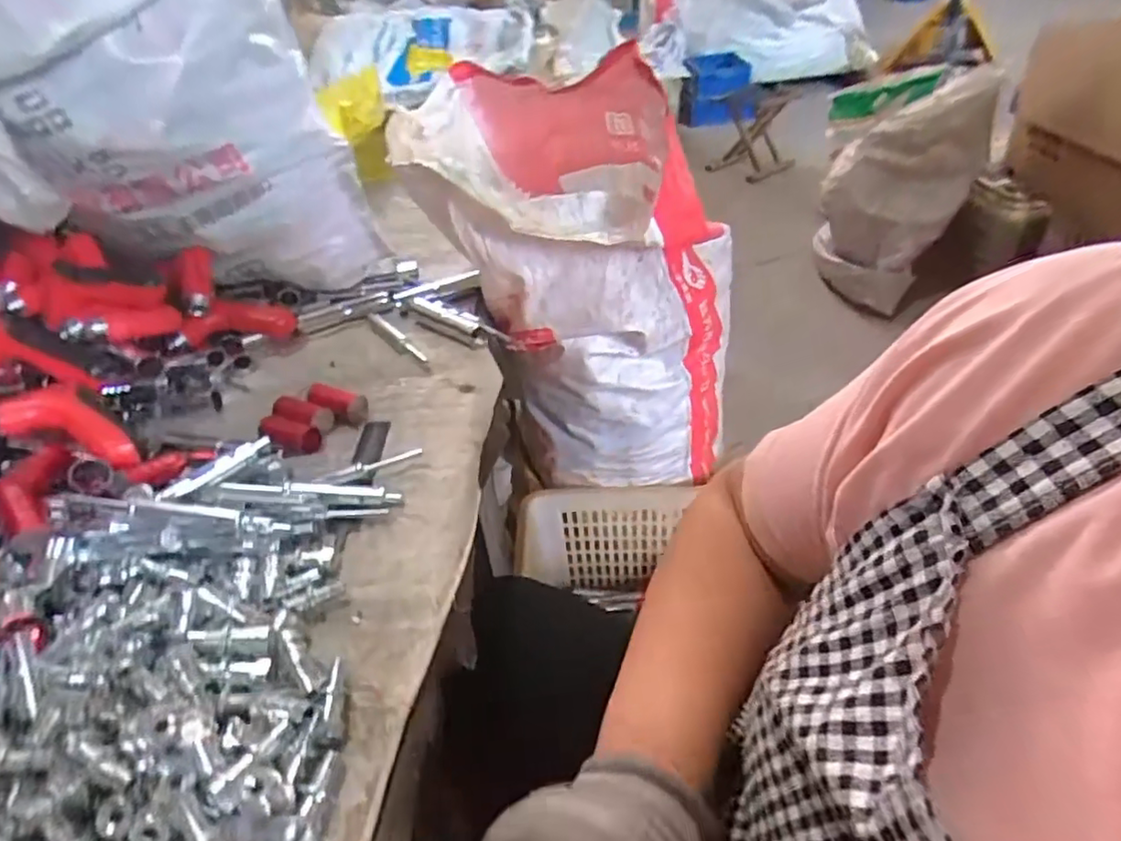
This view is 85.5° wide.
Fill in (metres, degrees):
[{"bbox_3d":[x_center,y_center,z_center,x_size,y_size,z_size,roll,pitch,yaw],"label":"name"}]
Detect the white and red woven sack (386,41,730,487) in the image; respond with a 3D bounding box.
[{"bbox_3d":[0.035,-0.181,0.887,0.398,0.553,0.428,6,41,14],"label":"white and red woven sack"}]

